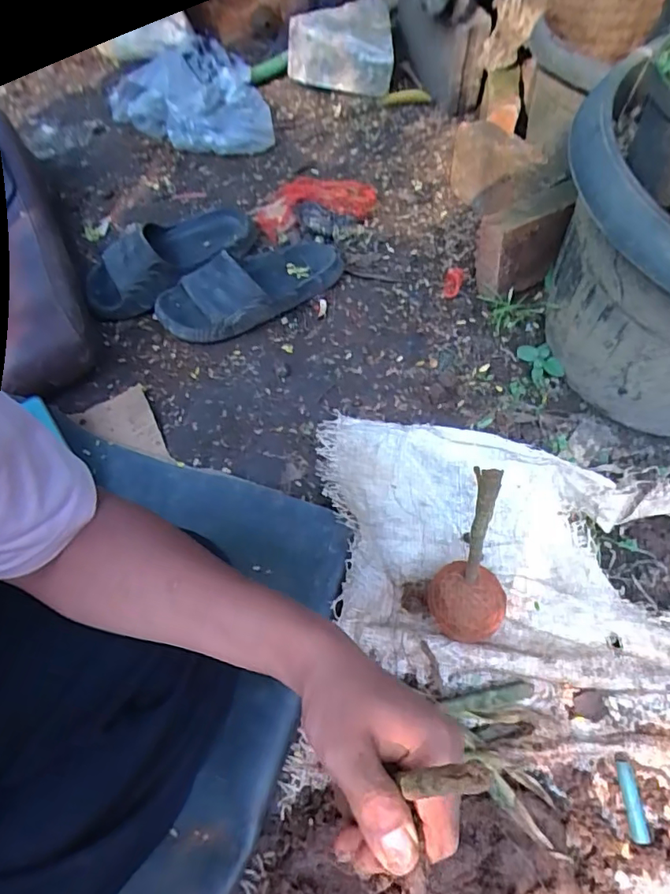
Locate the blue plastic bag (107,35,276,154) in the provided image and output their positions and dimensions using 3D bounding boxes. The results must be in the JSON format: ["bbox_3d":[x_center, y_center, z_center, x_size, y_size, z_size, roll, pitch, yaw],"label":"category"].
[{"bbox_3d":[-0.252,-0.655,0.996,0.259,0.091,0.299,-33,63,-17],"label":"blue plastic bag"}]

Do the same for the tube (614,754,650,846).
[{"bbox_3d":[0.259,0.306,0.464,0.015,0.009,0.064,1,59,3],"label":"tube"}]

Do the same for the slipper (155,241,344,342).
[{"bbox_3d":[-0.113,-0.236,0.748,0.272,0.071,0.126,-34,64,-17],"label":"slipper"}]

